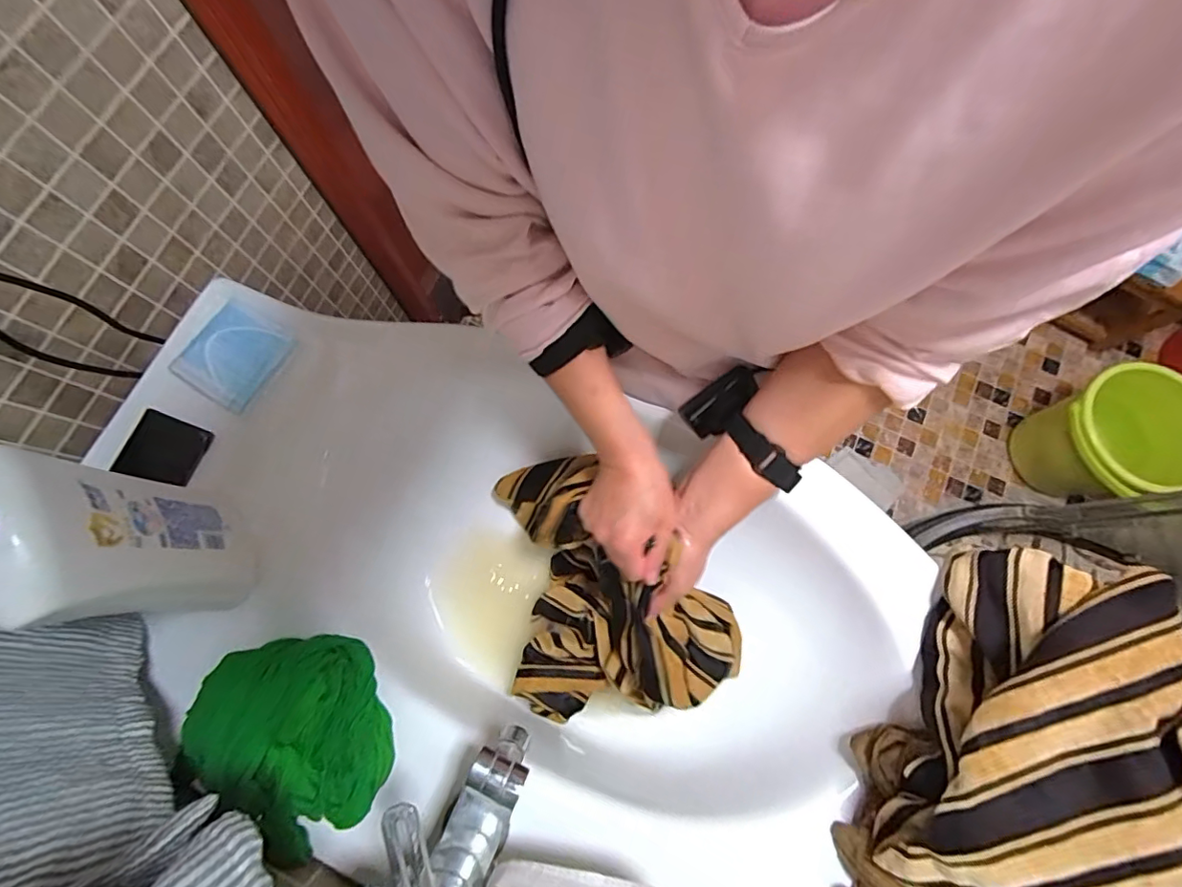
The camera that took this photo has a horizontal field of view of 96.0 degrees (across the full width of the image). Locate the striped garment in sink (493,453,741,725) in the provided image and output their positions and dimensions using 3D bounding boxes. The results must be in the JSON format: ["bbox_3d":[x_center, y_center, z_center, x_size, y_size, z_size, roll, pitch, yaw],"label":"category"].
[{"bbox_3d":[0.020,0.145,0.556,0.225,0.154,0.266,-9,77,-3],"label":"striped garment in sink"}]

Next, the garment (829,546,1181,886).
[{"bbox_3d":[0.332,0.278,0.374,0.201,0.166,0.377,20,77,4],"label":"garment"}]

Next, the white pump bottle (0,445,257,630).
[{"bbox_3d":[-0.336,0.064,0.366,0.046,0.270,0.112,-18,78,-5],"label":"white pump bottle"}]

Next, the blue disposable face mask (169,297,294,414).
[{"bbox_3d":[-0.363,-0.090,0.536,0.094,0.011,0.091,30,78,6],"label":"blue disposable face mask"}]

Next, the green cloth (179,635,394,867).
[{"bbox_3d":[-0.243,0.241,0.425,0.135,0.053,0.158,-22,78,-5],"label":"green cloth"}]

